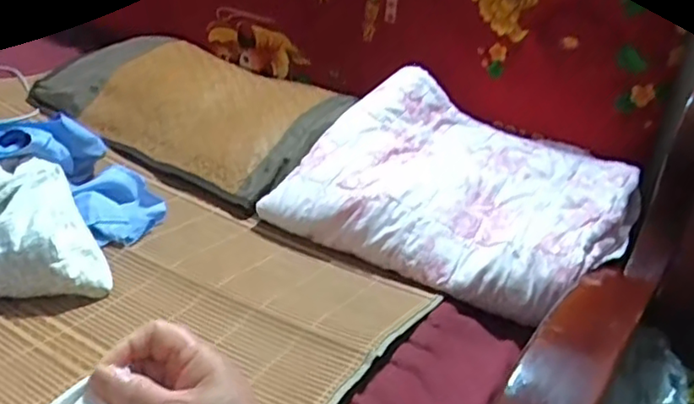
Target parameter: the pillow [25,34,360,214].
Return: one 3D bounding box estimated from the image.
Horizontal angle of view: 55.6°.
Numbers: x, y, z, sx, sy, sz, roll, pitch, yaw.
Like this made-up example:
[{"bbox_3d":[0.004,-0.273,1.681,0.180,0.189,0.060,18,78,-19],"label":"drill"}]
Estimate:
[{"bbox_3d":[-0.268,-0.172,1.156,0.590,0.113,0.309,22,28,31],"label":"pillow"}]

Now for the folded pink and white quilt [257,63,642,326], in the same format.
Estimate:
[{"bbox_3d":[0.161,-0.031,0.916,0.436,0.111,0.362,23,40,25],"label":"folded pink and white quilt"}]

